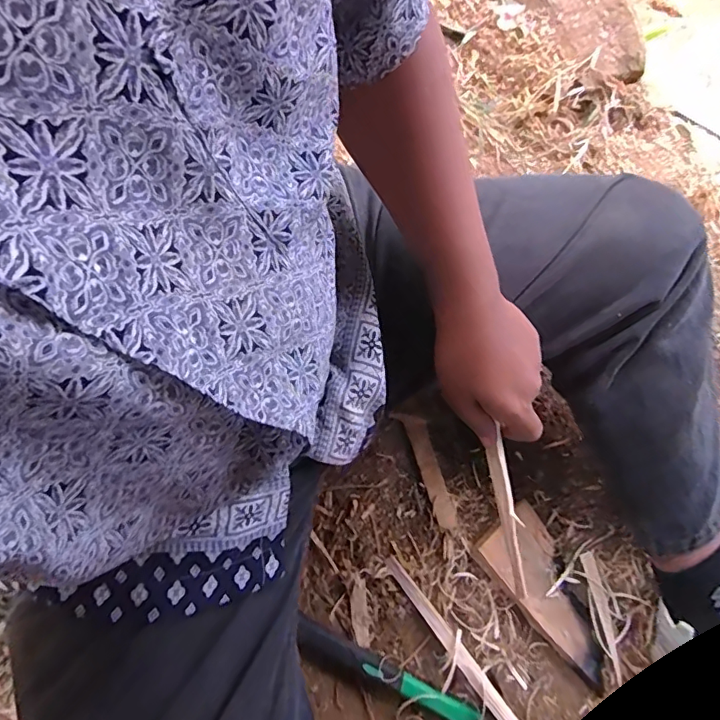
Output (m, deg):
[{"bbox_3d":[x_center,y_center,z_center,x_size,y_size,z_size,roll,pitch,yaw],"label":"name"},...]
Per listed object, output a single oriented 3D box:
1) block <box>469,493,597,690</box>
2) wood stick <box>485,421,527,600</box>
[{"bbox_3d":[0.216,0.264,0.591,0.081,0.027,0.197,-37,91,-24],"label":"block"},{"bbox_3d":[0.144,0.158,0.500,0.015,0.014,0.194,-17,112,-3],"label":"wood stick"}]

